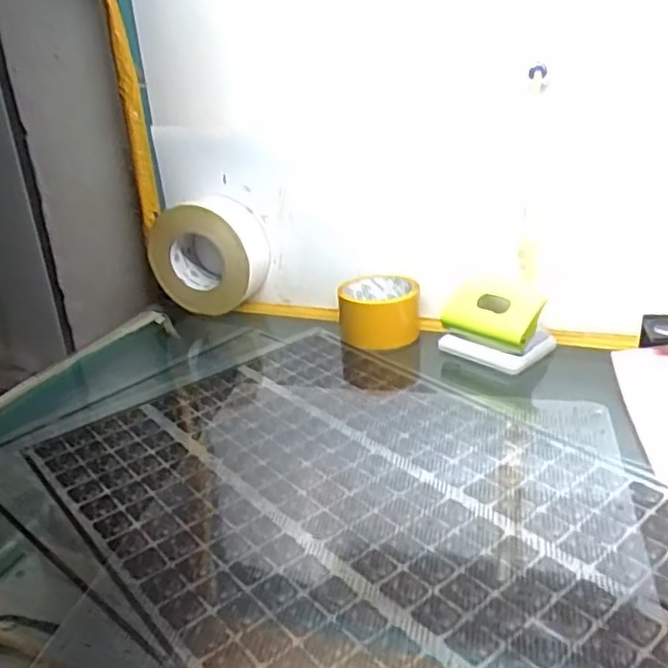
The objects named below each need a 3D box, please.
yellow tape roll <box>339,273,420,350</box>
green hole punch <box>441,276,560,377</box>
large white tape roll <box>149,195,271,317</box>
[{"bbox_3d":[0.052,-0.024,0.752,0.087,0.057,0.087,-4,24,2],"label":"yellow tape roll"},{"bbox_3d":[0.168,-0.014,0.705,0.102,0.072,0.068,18,32,41],"label":"green hole punch"},{"bbox_3d":[-0.160,-0.095,0.866,0.146,0.143,0.053,5,26,19],"label":"large white tape roll"}]

